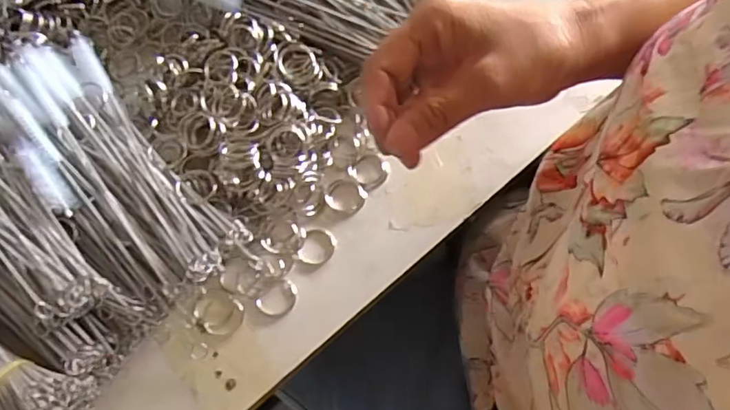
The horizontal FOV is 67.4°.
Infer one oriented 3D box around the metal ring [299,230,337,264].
[{"bbox_3d":[-0.031,0.028,0.358,0.023,0.005,0.025,-1,67,1],"label":"metal ring"}]

